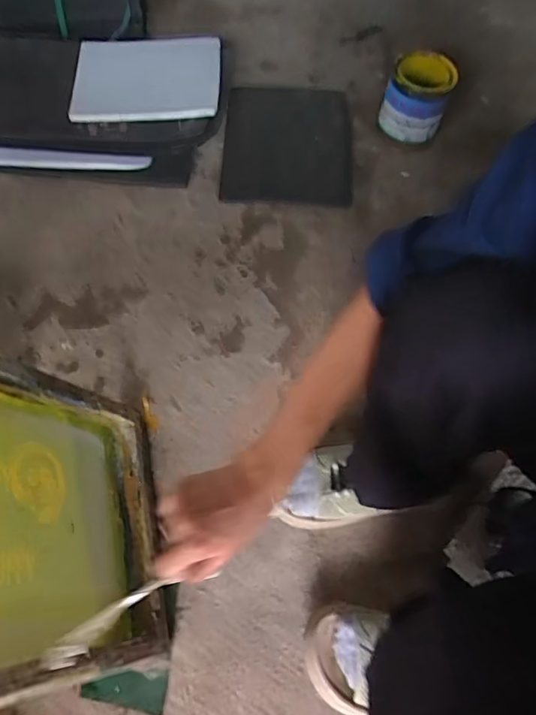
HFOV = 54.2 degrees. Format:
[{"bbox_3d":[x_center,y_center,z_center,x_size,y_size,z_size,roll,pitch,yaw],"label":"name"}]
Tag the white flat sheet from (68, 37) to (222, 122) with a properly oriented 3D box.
[{"bbox_3d":[-0.259,-0.592,1.128,0.320,0.235,0.018,-11,78,-16],"label":"white flat sheet"}]

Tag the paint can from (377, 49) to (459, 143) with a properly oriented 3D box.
[{"bbox_3d":[0.267,-0.462,0.944,0.106,0.127,0.106,1,64,-3],"label":"paint can"}]

